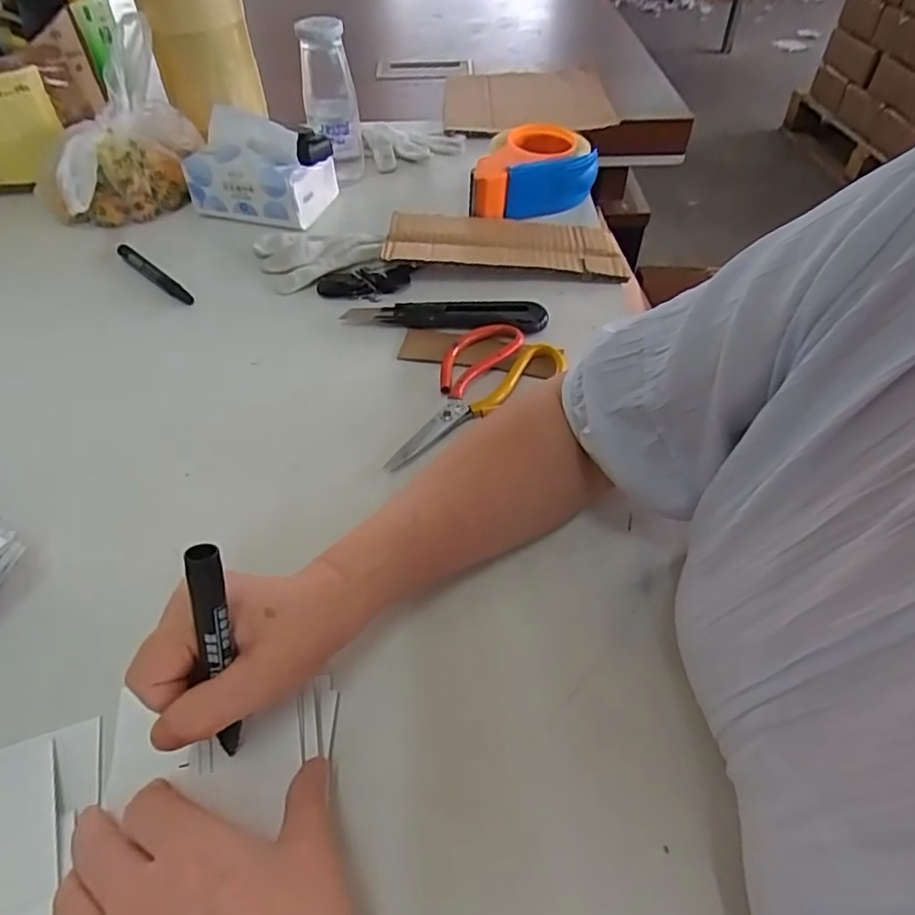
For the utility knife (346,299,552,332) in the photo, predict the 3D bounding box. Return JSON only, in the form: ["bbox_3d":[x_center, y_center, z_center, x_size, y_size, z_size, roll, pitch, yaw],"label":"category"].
[{"bbox_3d":[-0.011,-0.129,0.567,0.184,0.019,0.030,1,50,2],"label":"utility knife"}]

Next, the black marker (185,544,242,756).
[{"bbox_3d":[-0.107,0.090,0.278,0.014,0.119,0.012,5,28,5],"label":"black marker"}]

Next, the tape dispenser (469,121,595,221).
[{"bbox_3d":[0.093,-0.328,0.704,0.126,0.054,0.155,10,50,9],"label":"tape dispenser"}]

